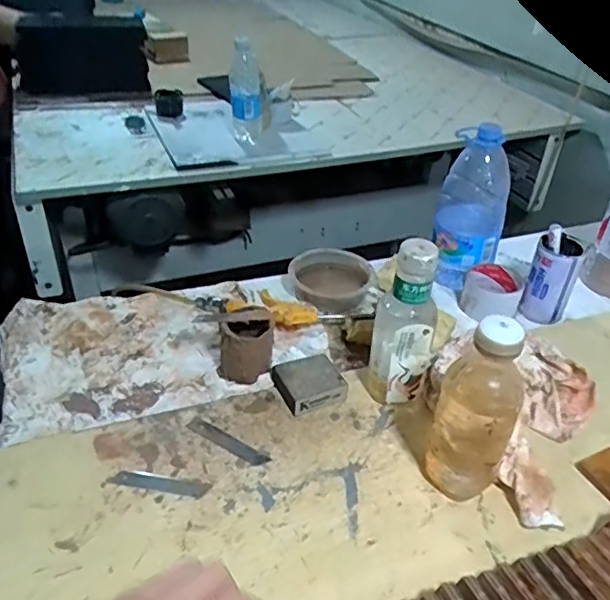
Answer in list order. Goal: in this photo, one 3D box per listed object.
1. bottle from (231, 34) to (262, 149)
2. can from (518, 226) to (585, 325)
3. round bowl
[{"bbox_3d":[-0.121,-0.412,1.205,0.063,0.217,0.071,-1,37,-6],"label":"bottle"},{"bbox_3d":[0.355,-0.036,0.846,0.059,0.139,0.059,2,37,-2],"label":"can"},{"bbox_3d":[0.041,-0.022,0.892,0.127,0.058,0.123,2,37,-2],"label":"round bowl"}]

